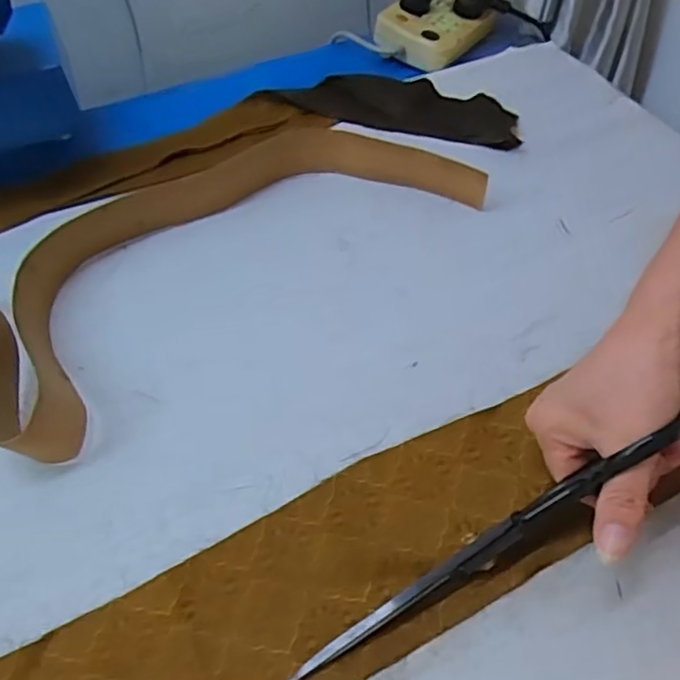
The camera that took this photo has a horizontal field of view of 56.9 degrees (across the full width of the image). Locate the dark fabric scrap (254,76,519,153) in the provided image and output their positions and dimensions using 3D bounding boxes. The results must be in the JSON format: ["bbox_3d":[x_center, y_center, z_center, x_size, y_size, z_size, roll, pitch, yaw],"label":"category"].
[{"bbox_3d":[0.062,-0.257,0.674,0.254,0.027,0.092,12,53,10],"label":"dark fabric scrap"}]

